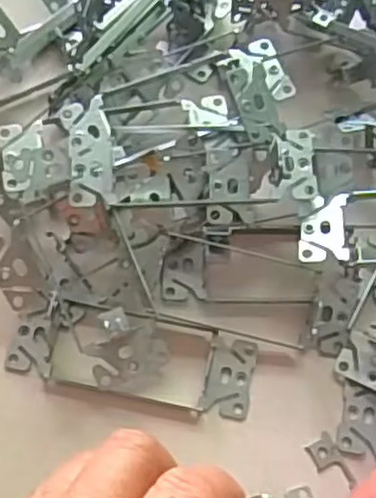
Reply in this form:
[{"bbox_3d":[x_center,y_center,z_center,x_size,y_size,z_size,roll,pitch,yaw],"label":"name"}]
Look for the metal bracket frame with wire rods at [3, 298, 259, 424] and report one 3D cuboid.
[{"bbox_3d":[-0.025,0.047,0.301,0.105,0.013,0.040,11,68,6],"label":"metal bracket frame with wire rods"}]

